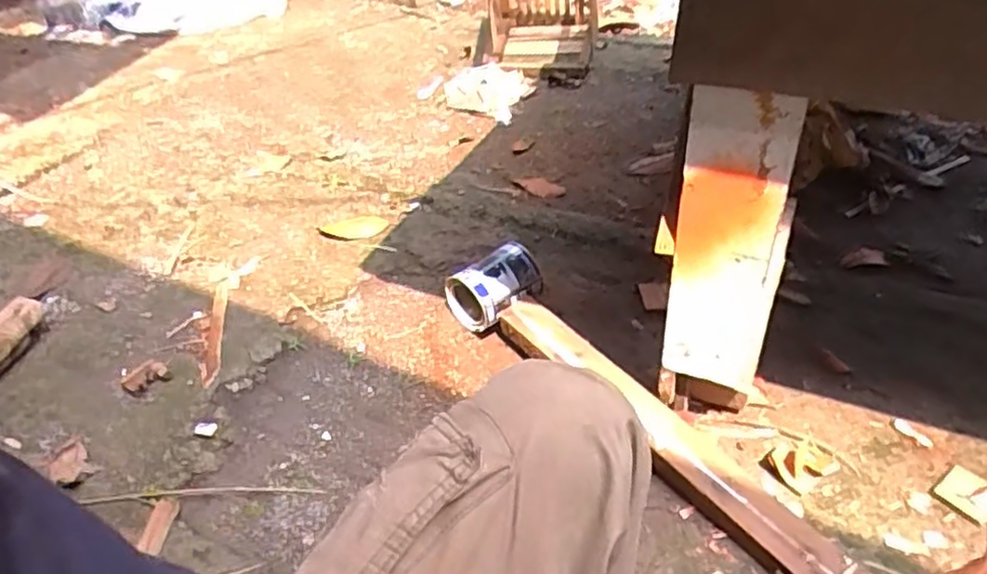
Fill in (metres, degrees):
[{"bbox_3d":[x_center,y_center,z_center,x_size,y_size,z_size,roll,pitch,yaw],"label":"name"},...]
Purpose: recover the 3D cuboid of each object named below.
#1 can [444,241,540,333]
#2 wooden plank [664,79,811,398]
[{"bbox_3d":[0.005,-0.001,1.149,0.133,0.094,0.118,-31,47,-27],"label":"can"},{"bbox_3d":[0.257,-0.036,0.768,0.107,0.383,0.015,12,43,18],"label":"wooden plank"}]

